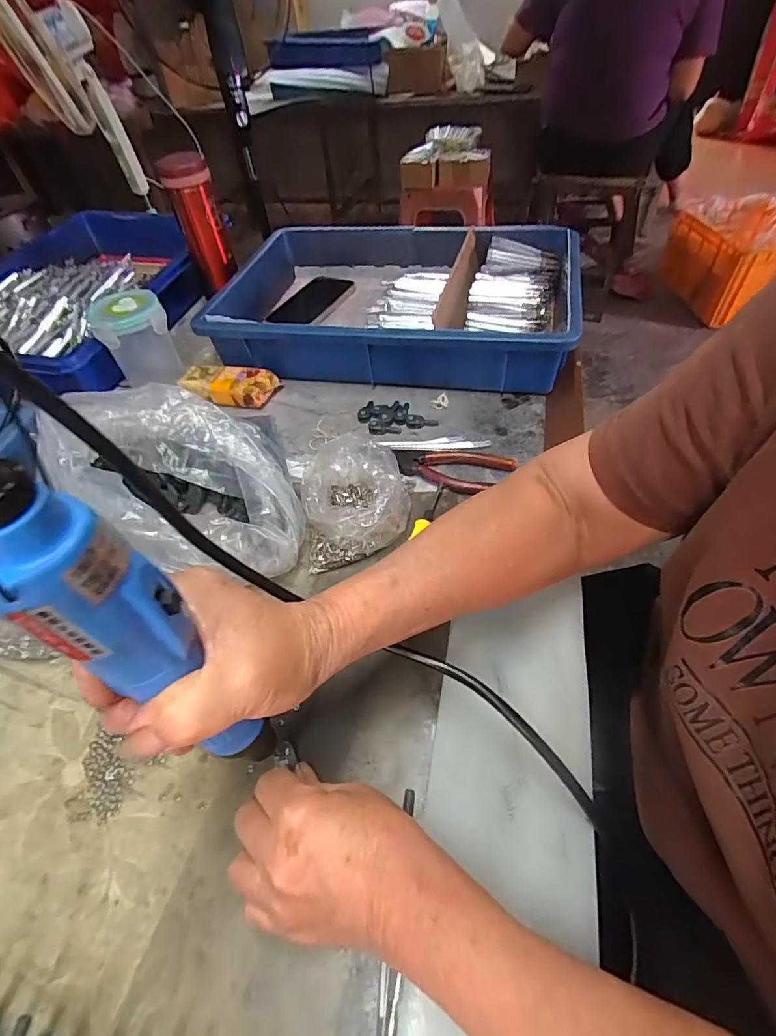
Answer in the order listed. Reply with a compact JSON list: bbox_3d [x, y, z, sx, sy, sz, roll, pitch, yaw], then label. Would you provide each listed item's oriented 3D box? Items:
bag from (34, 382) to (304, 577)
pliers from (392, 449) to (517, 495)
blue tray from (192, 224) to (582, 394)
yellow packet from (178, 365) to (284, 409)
[{"bbox_3d":[-0.177,-0.025,0.399,0.178,0.101,0.169,-19,51,-10],"label":"bag"},{"bbox_3d":[0.060,-0.050,0.459,0.125,0.007,0.052,16,54,18],"label":"pliers"},{"bbox_3d":[0.006,-0.281,0.616,0.428,0.095,0.284,8,52,12],"label":"blue tray"},{"bbox_3d":[-0.190,-0.161,0.571,0.106,0.031,0.051,6,51,10],"label":"yellow packet"}]

